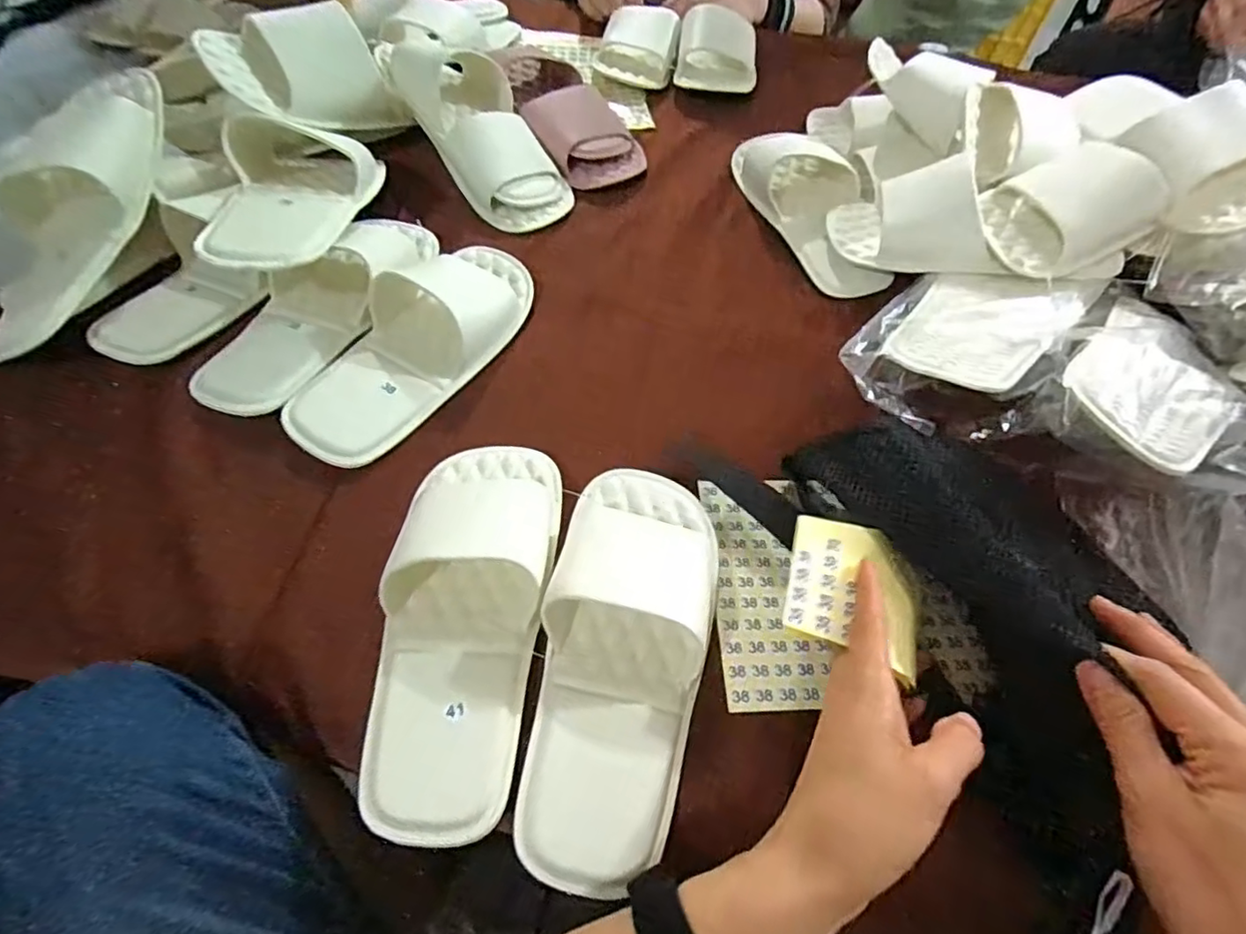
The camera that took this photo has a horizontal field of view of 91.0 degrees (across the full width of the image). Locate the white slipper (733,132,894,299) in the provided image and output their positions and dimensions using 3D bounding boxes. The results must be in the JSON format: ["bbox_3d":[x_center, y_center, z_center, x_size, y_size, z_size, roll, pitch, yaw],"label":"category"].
[{"bbox_3d":[0.191,-0.259,0.602,0.102,0.055,0.231,-11,58,-10],"label":"white slipper"}]

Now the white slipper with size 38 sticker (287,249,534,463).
[{"bbox_3d":[-0.159,-0.103,0.479,0.097,0.054,0.243,28,60,15],"label":"white slipper with size 38 sticker"}]

